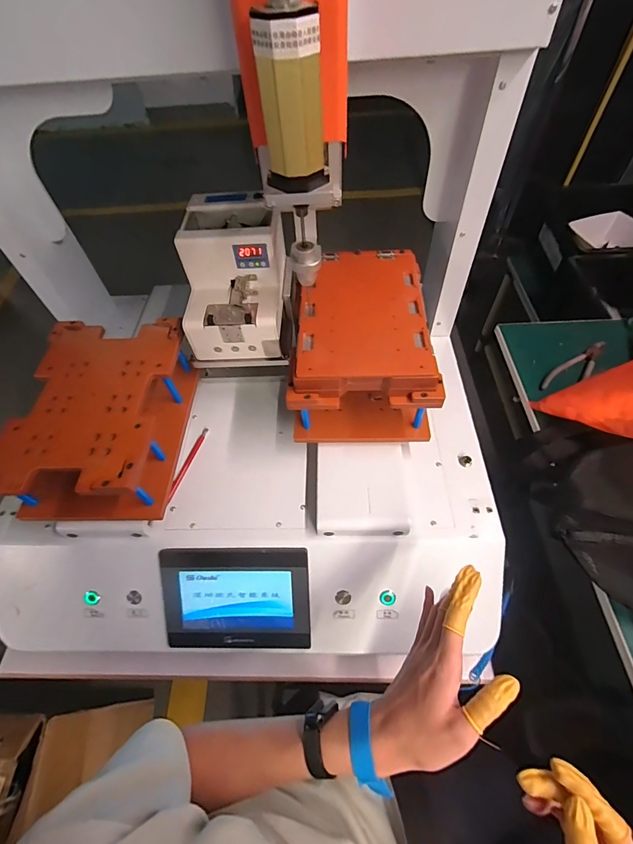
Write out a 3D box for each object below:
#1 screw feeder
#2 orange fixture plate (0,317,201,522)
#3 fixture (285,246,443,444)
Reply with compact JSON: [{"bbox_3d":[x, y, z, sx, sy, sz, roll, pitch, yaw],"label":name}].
[{"bbox_3d":[-0.110,-0.211,0.550,0.149,0.166,0.196,0,56,3],"label":"screw feeder"},{"bbox_3d":[-0.291,-0.009,0.527,0.188,0.104,0.262,-1,56,3],"label":"orange fixture plate"},{"bbox_3d":[0.062,-0.112,0.554,0.177,0.138,0.249,-1,56,3],"label":"fixture"}]

